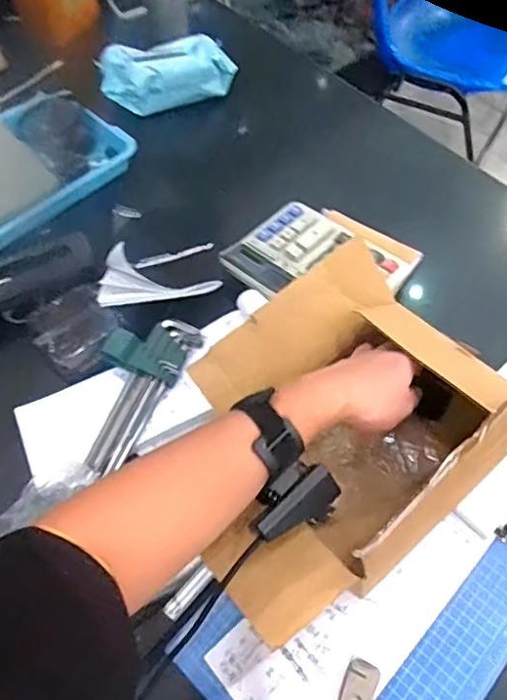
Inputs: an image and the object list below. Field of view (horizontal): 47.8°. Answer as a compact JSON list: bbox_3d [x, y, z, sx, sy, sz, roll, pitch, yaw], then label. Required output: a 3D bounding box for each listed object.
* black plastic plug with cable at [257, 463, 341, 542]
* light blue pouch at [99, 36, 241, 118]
[{"bbox_3d":[0.036,0.119,0.422,0.066,0.026,0.027,-39,63,-19],"label":"black plastic plug with cable"},{"bbox_3d":[-0.136,-0.447,0.918,0.208,0.084,0.099,-18,59,-7],"label":"light blue pouch"}]

